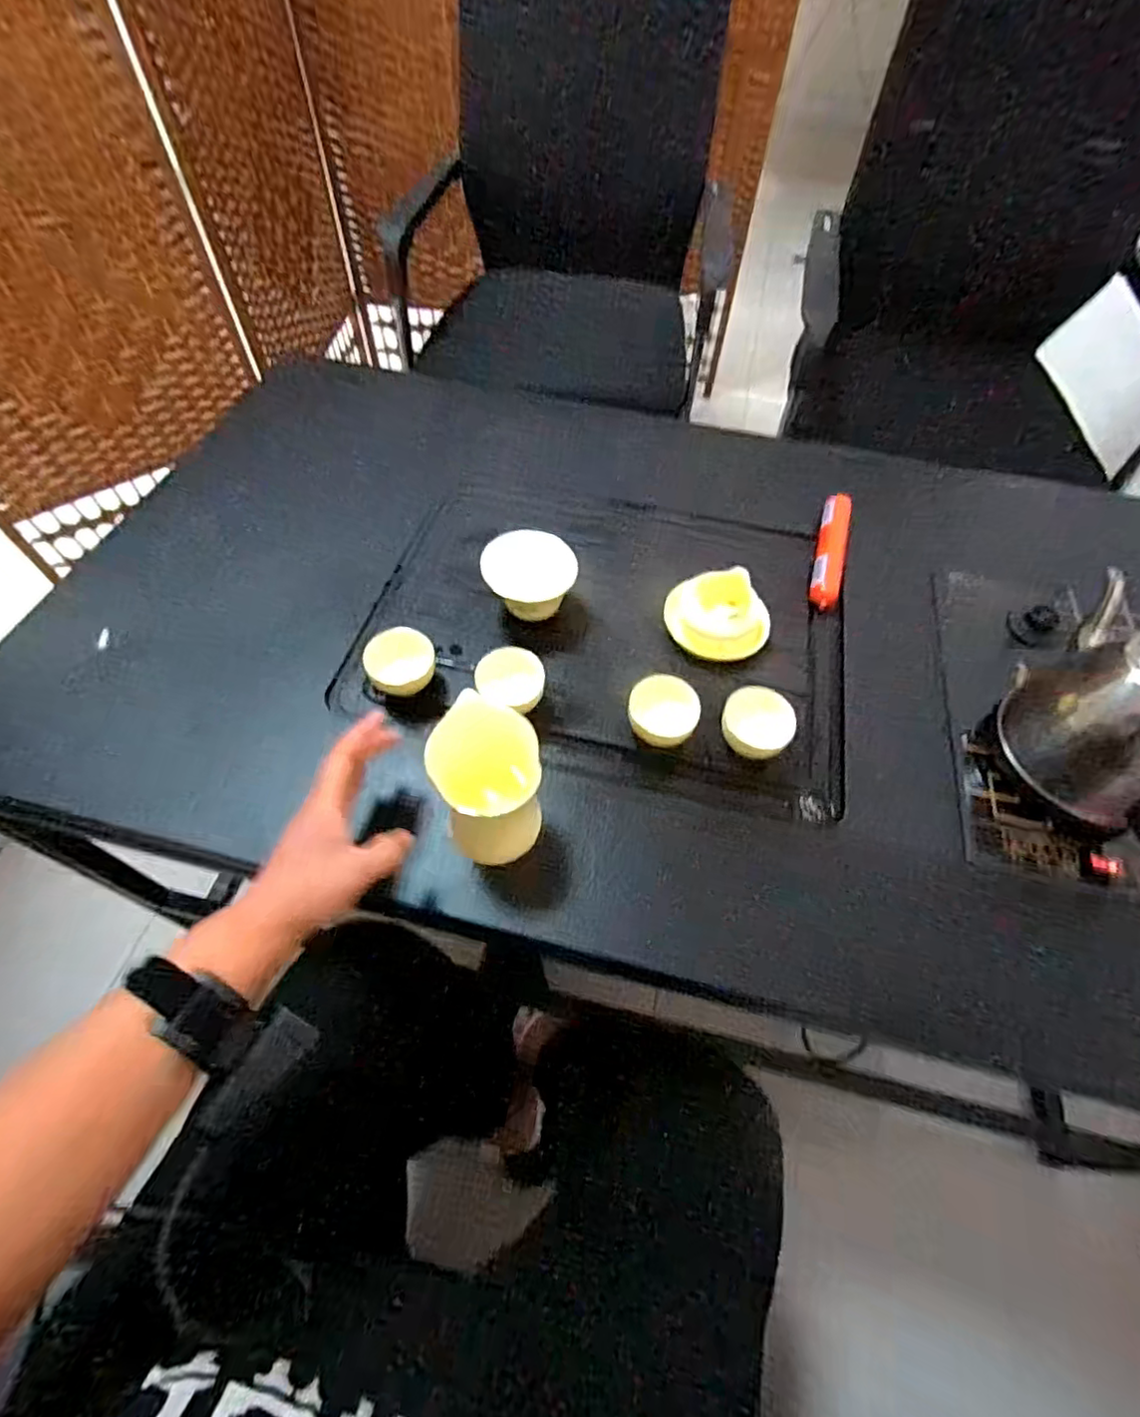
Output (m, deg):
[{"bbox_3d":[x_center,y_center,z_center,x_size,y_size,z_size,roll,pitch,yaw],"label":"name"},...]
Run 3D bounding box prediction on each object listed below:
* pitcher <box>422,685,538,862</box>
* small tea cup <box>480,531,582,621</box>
[{"bbox_3d":[-0.061,0.057,0.462,0.076,0.108,0.080,-6,57,-6],"label":"pitcher"},{"bbox_3d":[-0.039,-0.124,0.617,0.084,0.070,0.085,1,56,-2],"label":"small tea cup"}]

